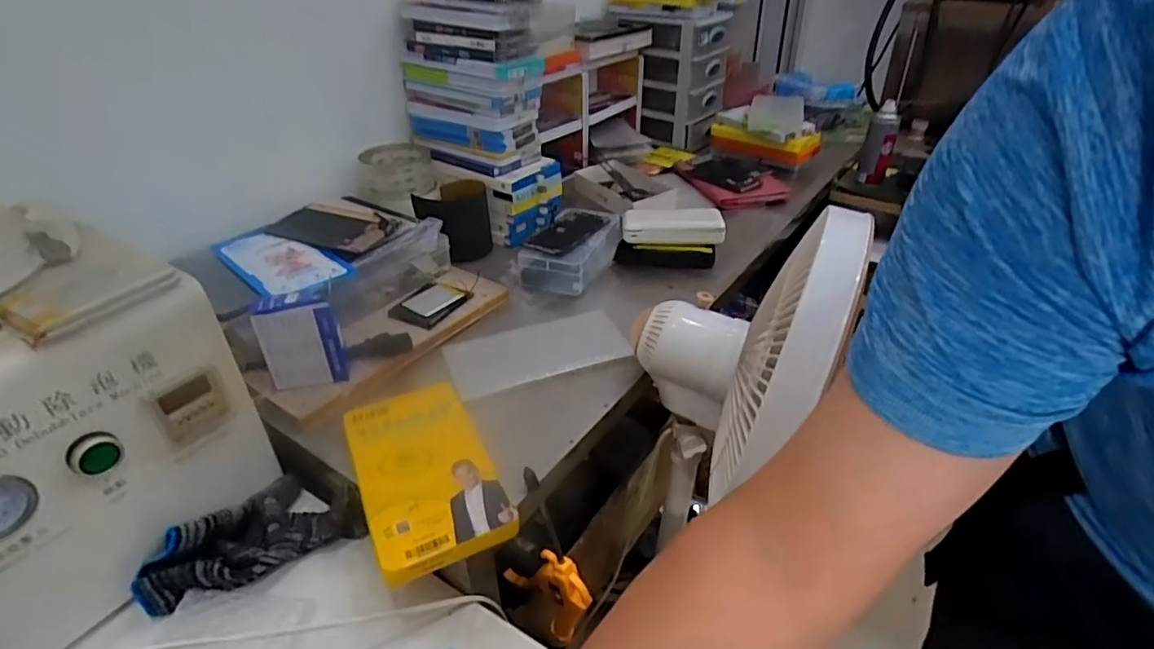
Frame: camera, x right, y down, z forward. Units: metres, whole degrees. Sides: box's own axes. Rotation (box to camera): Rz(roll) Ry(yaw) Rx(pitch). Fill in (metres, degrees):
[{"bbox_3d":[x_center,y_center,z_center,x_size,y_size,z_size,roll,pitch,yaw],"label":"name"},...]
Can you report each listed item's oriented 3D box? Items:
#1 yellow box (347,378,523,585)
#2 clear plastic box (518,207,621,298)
[{"bbox_3d":[-0.131,0.119,0.501,0.105,0.016,0.188,-17,36,-21],"label":"yellow box"},{"bbox_3d":[-0.003,-0.107,0.816,0.091,0.053,0.165,13,36,21],"label":"clear plastic box"}]

